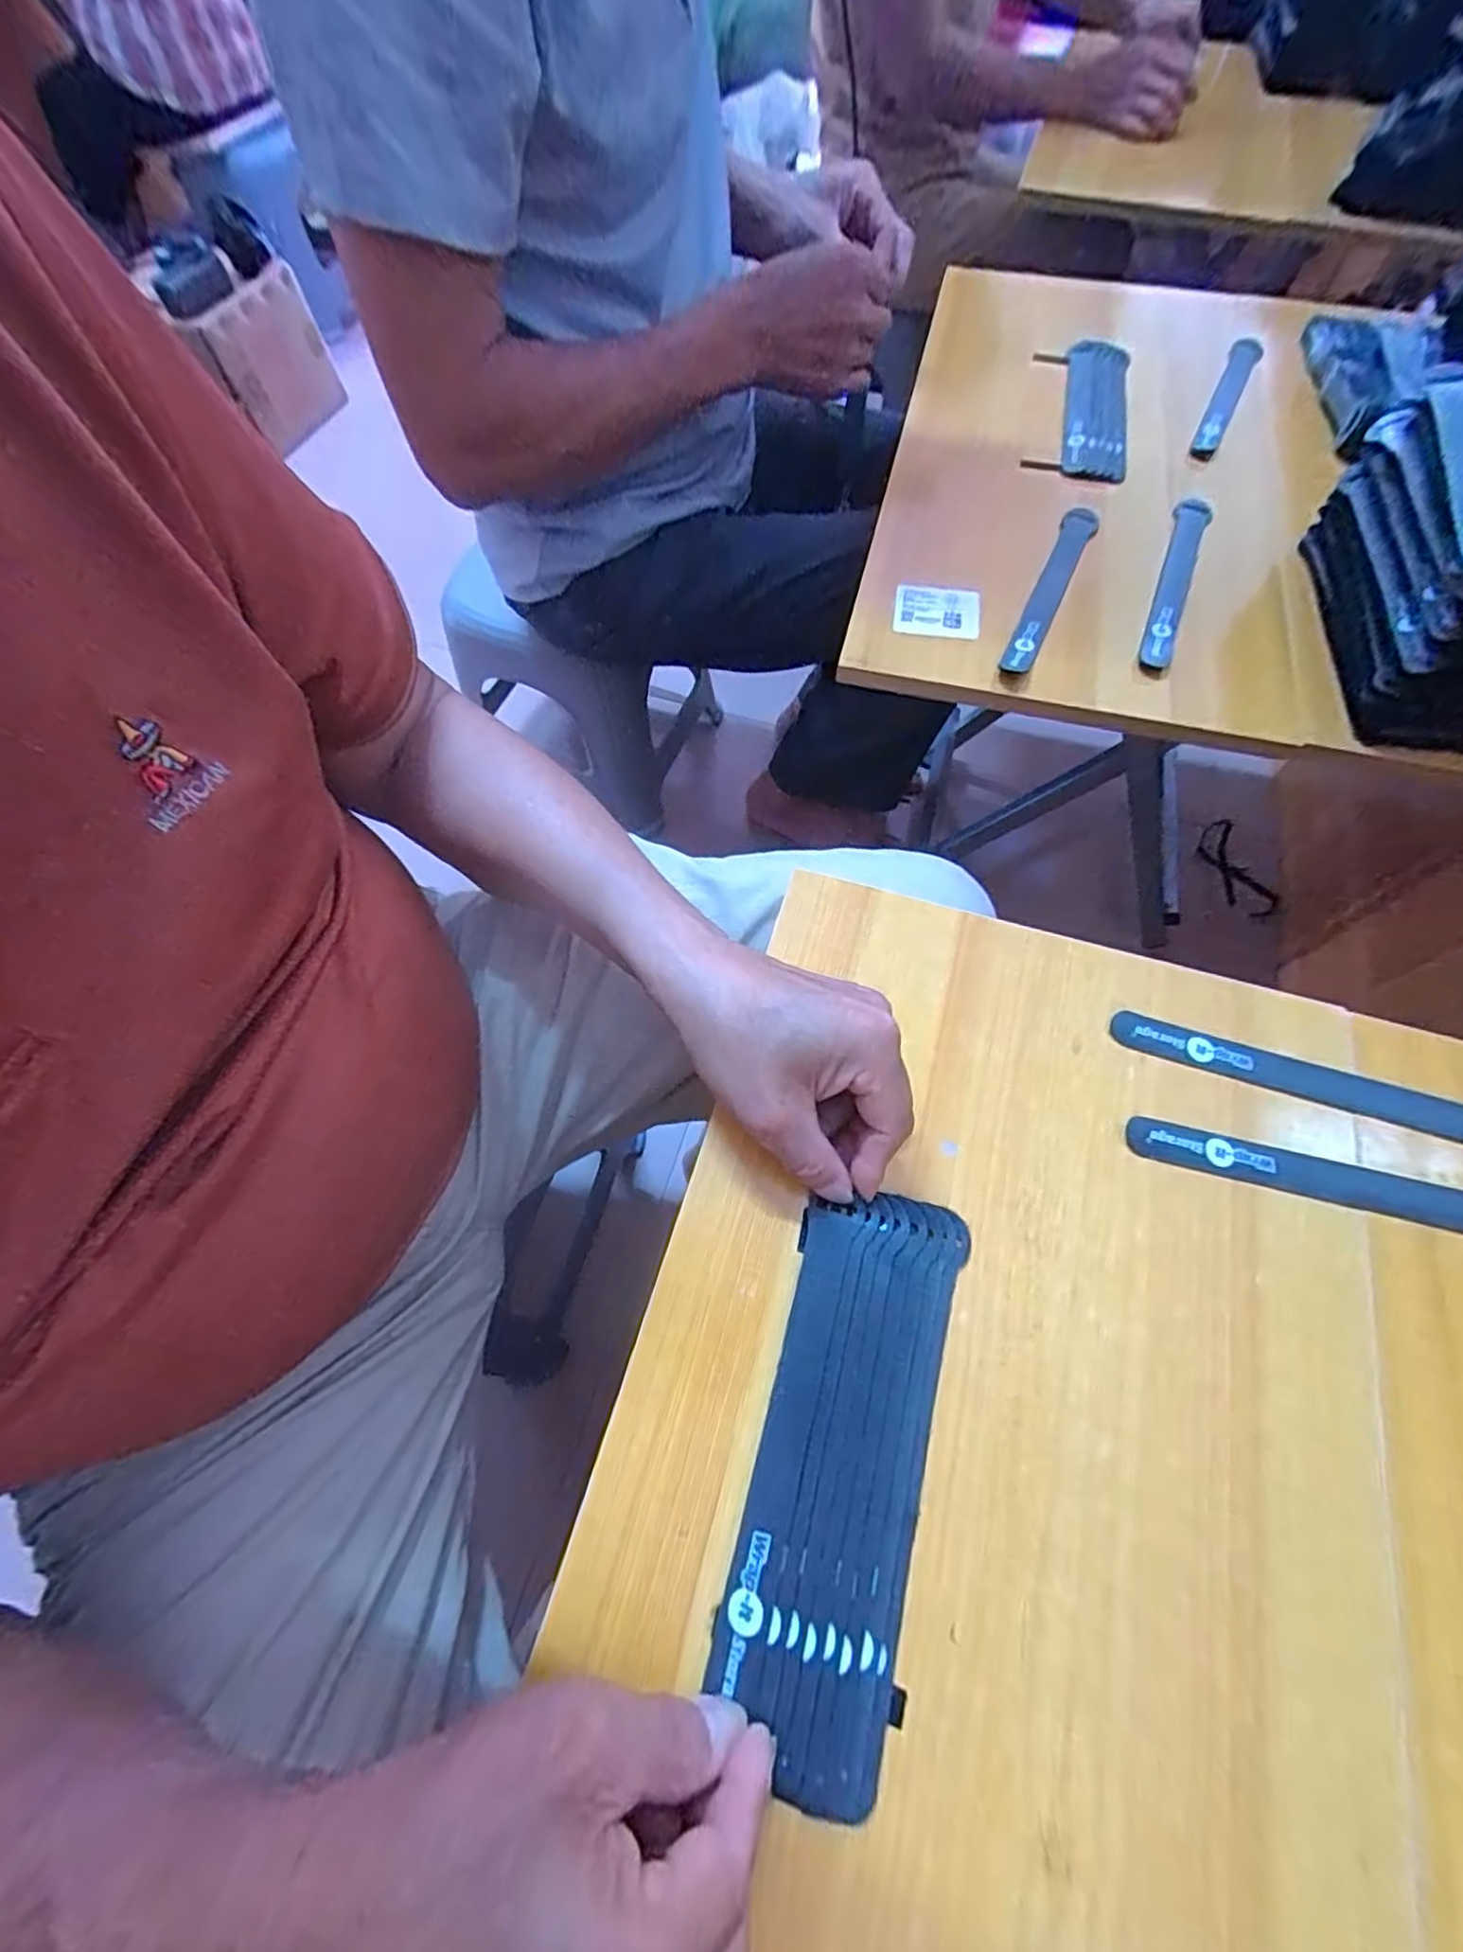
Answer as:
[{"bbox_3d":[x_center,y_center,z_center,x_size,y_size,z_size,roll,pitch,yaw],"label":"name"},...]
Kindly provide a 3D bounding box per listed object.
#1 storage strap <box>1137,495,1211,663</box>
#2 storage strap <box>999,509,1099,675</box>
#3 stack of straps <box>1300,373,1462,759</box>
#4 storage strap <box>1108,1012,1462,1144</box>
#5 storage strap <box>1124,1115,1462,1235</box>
[{"bbox_3d":[0.328,-0.293,0.493,0.027,0.012,0.198,23,68,12],"label":"storage strap"},{"bbox_3d":[0.233,-0.282,0.488,0.023,0.012,0.195,25,67,12],"label":"storage strap"},{"bbox_3d":[0.453,-0.263,0.419,0.088,0.109,0.206,9,65,5],"label":"stack of straps"},{"bbox_3d":[0.293,0.054,0.330,0.201,0.004,0.022,17,66,9],"label":"storage strap"},{"bbox_3d":[0.289,0.098,0.310,0.198,0.007,0.022,12,65,6],"label":"storage strap"}]

